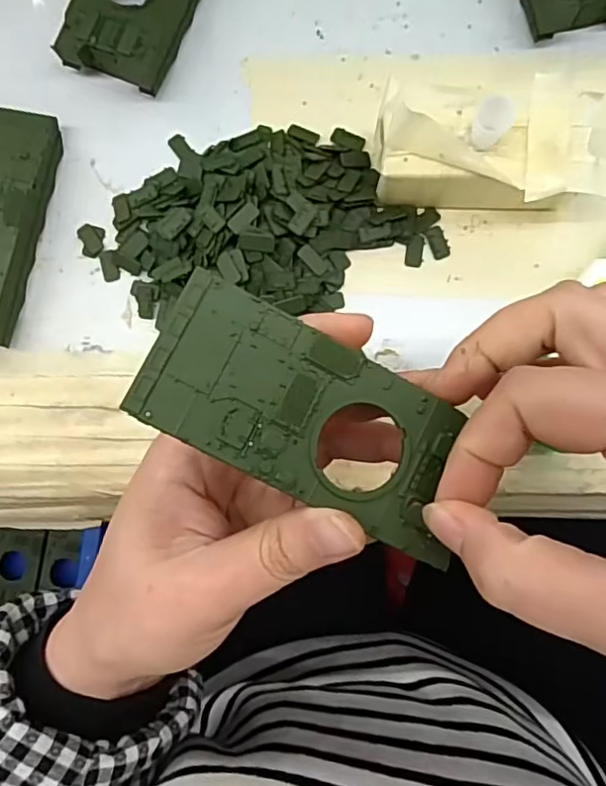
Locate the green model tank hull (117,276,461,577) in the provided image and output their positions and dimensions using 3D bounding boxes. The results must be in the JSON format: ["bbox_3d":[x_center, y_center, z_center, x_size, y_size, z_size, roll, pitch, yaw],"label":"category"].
[{"bbox_3d":[0.001,0.007,0.175,0.095,0.018,0.044,28,84,-8],"label":"green model tank hull"}]

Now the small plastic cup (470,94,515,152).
[{"bbox_3d":[0.070,-0.100,0.218,0.013,0.017,0.011,17,86,5],"label":"small plastic cup"}]

